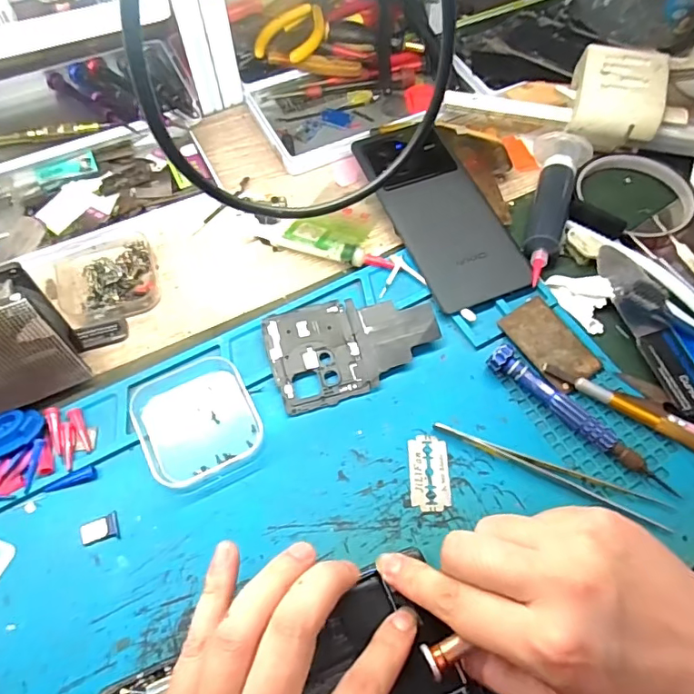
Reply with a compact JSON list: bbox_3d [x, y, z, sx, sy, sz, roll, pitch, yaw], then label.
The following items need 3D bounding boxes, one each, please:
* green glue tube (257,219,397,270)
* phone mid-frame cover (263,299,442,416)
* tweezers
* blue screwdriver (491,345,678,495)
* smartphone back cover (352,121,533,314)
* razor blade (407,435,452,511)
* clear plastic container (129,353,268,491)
[{"bbox_3d":[-0.018,-0.071,0.353,0.103,0.012,0.027,23,65,11],"label":"green glue tube"},{"bbox_3d":[0.005,-0.002,0.320,0.104,0.005,0.064,-17,71,-6],"label":"phone mid-frame cover"},{"bbox_3d":[0.114,0.069,0.288,0.132,0.006,0.013,22,65,10],"label":"tweezers"},{"bbox_3d":[0.136,0.040,0.296,0.121,0.016,0.017,40,69,18],"label":"blue screwdriver"},{"bbox_3d":[0.067,-0.101,0.367,0.073,0.013,0.158,-21,65,-11],"label":"smartphone back cover"},{"bbox_3d":[0.047,0.070,0.288,0.023,0.004,0.042,0,63,-1],"label":"razor blade"},{"bbox_3d":[-0.086,0.041,0.296,0.062,0.012,0.066,-25,66,-13],"label":"clear plastic container"}]

